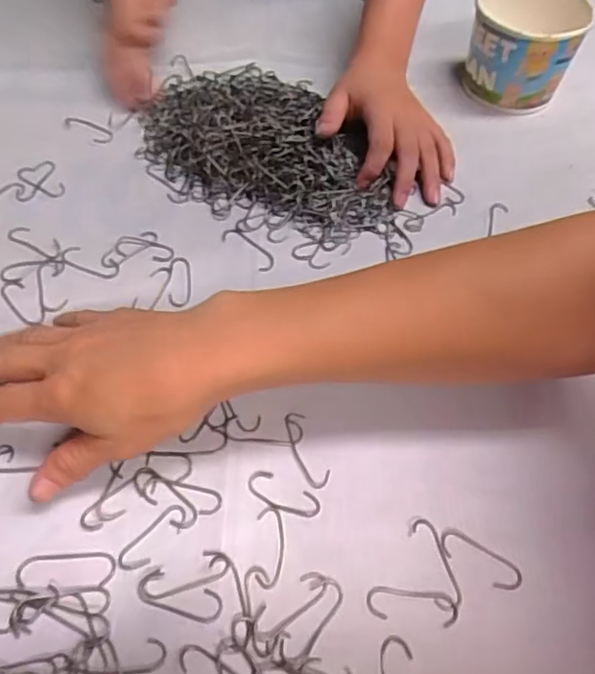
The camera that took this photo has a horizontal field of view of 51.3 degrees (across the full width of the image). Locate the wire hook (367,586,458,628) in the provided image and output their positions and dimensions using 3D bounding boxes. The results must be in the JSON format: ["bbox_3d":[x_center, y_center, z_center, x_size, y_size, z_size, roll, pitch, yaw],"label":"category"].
[{"bbox_3d":[0.056,0.131,0.303,0.044,0.004,0.015,7,55,1],"label":"wire hook"}]

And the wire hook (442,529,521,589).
[{"bbox_3d":[0.094,0.113,0.317,0.042,0.004,0.016,30,59,16],"label":"wire hook"}]

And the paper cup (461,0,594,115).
[{"bbox_3d":[0.187,-0.243,0.521,0.085,0.082,0.075,21,57,11],"label":"paper cup"}]

